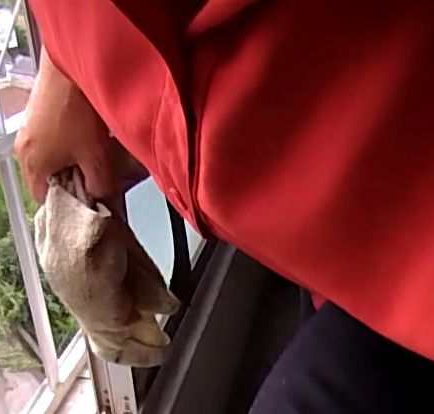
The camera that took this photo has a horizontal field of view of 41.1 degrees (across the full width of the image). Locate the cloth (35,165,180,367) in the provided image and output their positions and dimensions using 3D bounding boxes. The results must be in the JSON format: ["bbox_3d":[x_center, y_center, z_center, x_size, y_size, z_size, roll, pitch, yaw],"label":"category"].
[{"bbox_3d":[-0.092,0.079,0.533,0.075,0.244,0.084,4,55,18],"label":"cloth"}]

